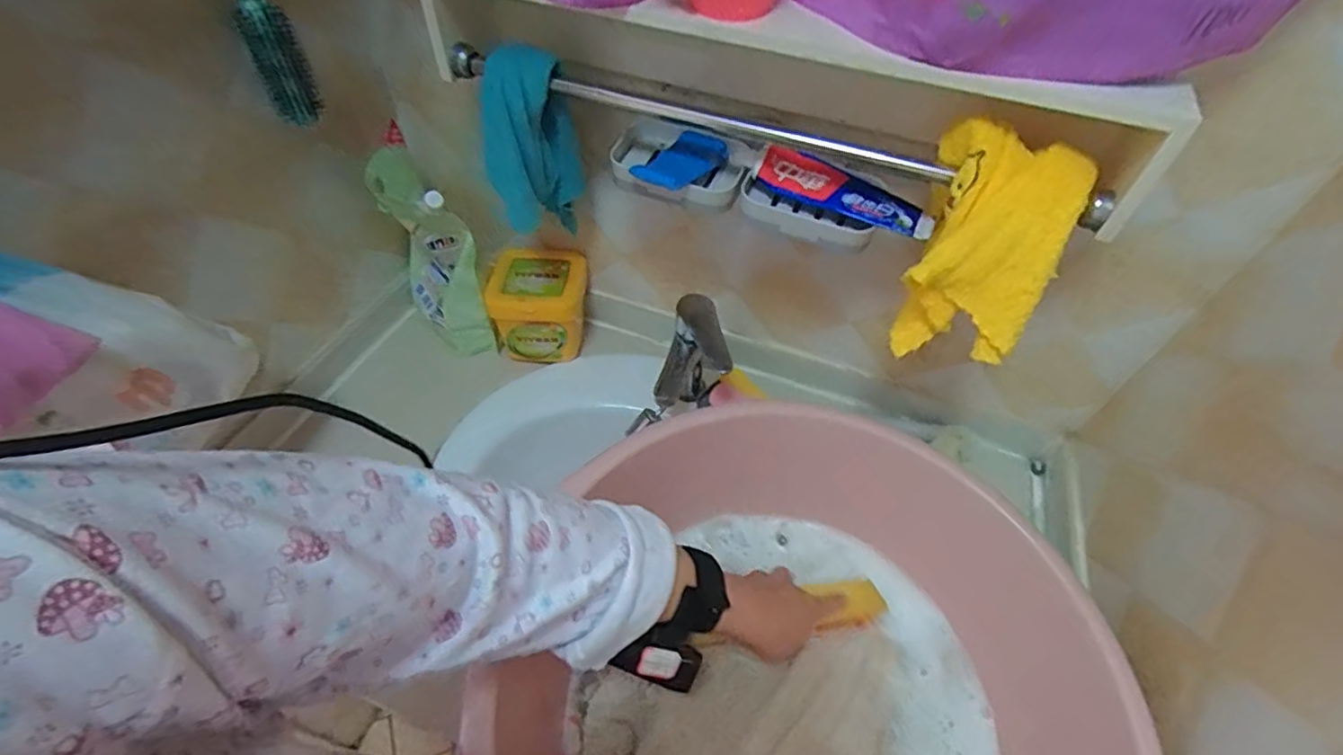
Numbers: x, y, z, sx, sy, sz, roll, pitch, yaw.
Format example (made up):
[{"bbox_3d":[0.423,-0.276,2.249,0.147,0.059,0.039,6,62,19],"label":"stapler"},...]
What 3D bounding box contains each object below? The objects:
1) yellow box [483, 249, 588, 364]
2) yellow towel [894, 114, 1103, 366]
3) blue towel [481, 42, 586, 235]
[{"bbox_3d":[-0.178,-0.096,0.825,0.119,0.105,0.107,5,51,0],"label":"yellow box"},{"bbox_3d":[0.241,-0.099,0.488,0.109,0.159,0.102,21,53,13],"label":"yellow towel"},{"bbox_3d":[-0.138,-0.226,0.605,0.092,0.182,0.074,-5,52,-7],"label":"blue towel"}]

